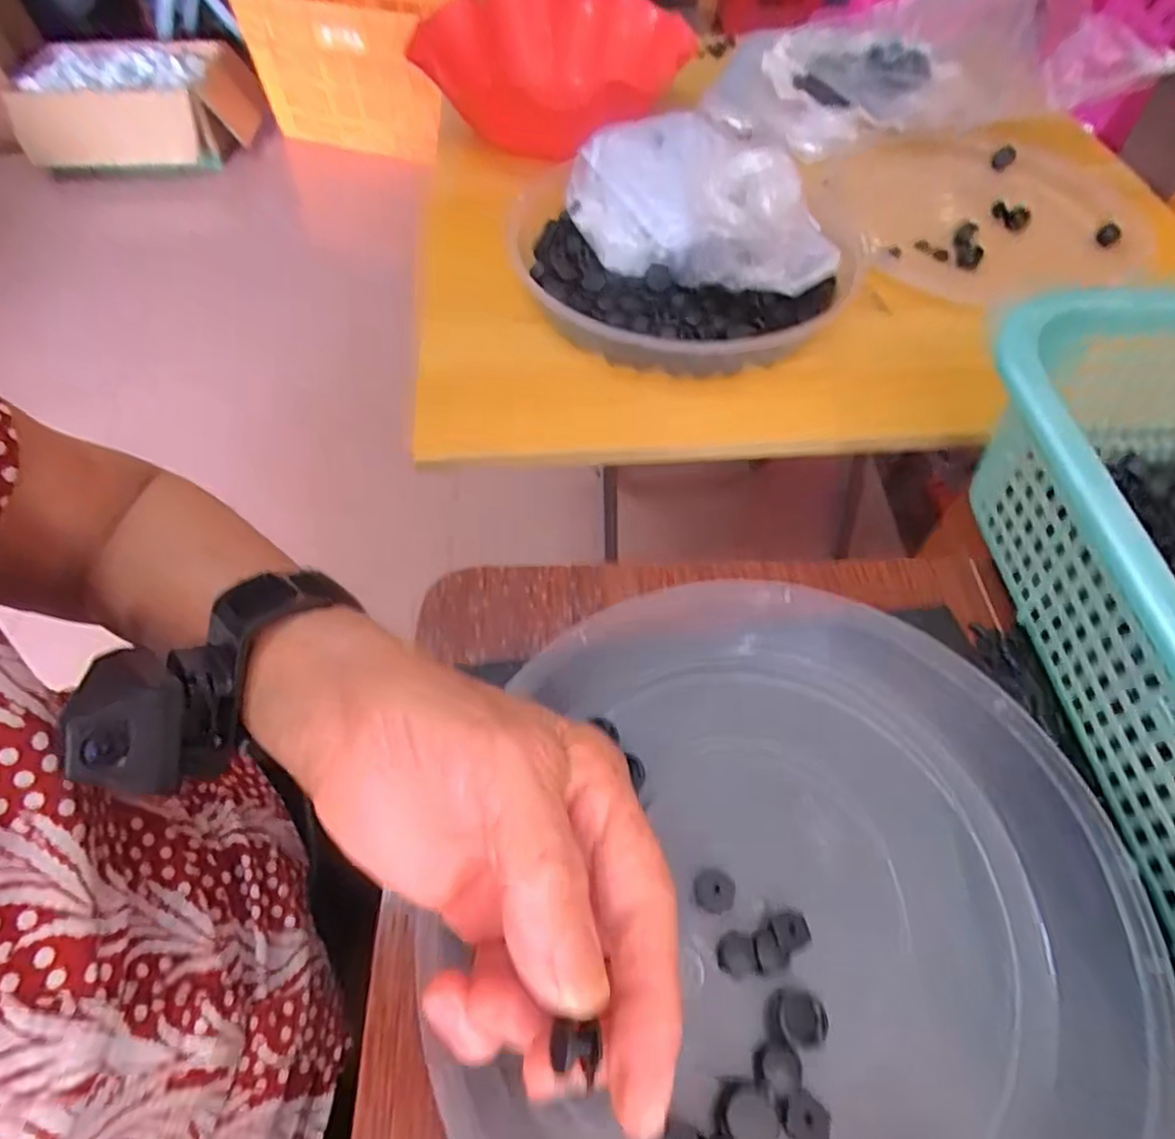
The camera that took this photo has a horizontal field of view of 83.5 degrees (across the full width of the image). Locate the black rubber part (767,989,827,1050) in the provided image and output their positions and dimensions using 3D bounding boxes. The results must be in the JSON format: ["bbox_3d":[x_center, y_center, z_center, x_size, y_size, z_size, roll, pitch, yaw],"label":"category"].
[{"bbox_3d":[0.071,0.153,0.224,0.017,0.011,0.016,2,56,1],"label":"black rubber part"}]

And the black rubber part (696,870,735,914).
[{"bbox_3d":[0.047,0.119,0.243,0.014,0.010,0.014,0,56,0],"label":"black rubber part"}]

